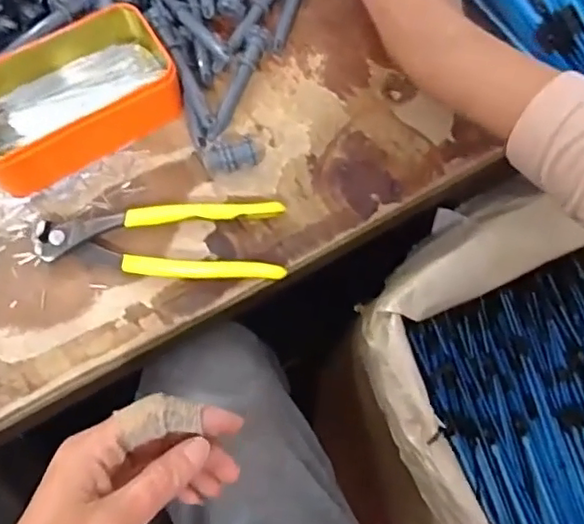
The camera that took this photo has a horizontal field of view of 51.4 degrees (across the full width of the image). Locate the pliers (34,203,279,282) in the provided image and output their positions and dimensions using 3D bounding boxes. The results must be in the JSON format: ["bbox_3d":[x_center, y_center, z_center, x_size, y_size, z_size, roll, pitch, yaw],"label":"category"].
[{"bbox_3d":[-0.089,-0.017,0.420,0.164,0.014,0.054,2,71,-2],"label":"pliers"}]

